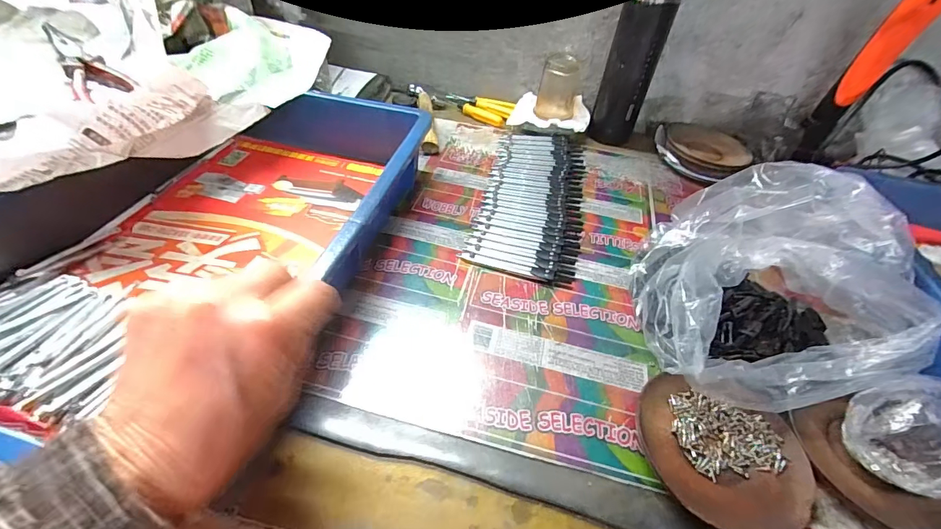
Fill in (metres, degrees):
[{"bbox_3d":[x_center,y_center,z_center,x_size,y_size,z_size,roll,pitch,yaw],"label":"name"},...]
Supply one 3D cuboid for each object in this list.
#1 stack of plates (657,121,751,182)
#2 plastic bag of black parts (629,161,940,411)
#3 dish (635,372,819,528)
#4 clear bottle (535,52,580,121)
[{"bbox_3d":[0.328,-0.165,0.592,0.155,0.030,0.132,-32,56,-32],"label":"stack of plates"},{"bbox_3d":[0.256,-0.001,0.364,0.213,0.105,0.229,-2,45,-8],"label":"plastic bag of black parts"},{"bbox_3d":[0.176,0.131,0.282,0.115,0.022,0.097,17,46,11],"label":"dish"},{"bbox_3d":[0.130,-0.254,0.607,0.057,0.096,0.051,11,45,5],"label":"clear bottle"}]

